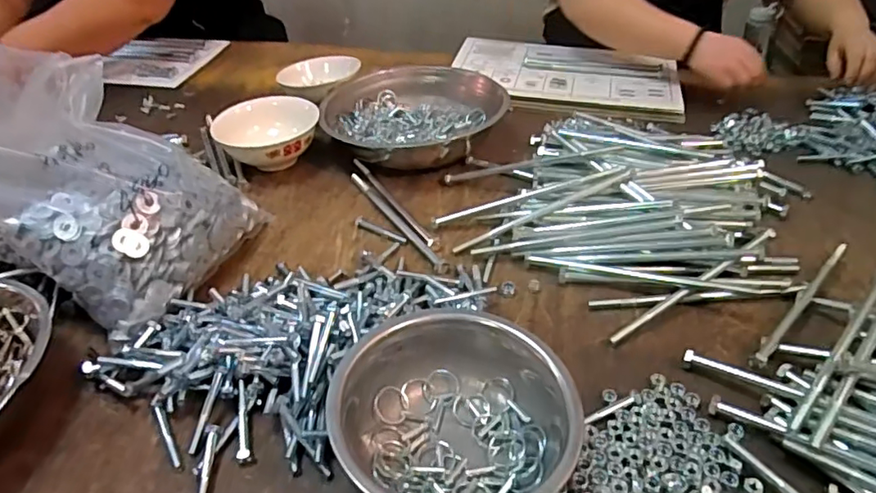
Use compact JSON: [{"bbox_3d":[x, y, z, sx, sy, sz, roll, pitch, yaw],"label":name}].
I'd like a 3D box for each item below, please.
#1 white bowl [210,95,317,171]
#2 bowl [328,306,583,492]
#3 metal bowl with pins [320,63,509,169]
[{"bbox_3d":[-0.233,-0.146,0.797,0.140,0.075,0.122,-3,39,-2],"label":"white bowl"},{"bbox_3d":[0.009,0.127,0.430,0.169,0.077,0.161,-11,39,-12],"label":"bowl"},{"bbox_3d":[-0.045,-0.184,0.832,0.241,0.075,0.219,25,45,31],"label":"metal bowl with pins"}]

